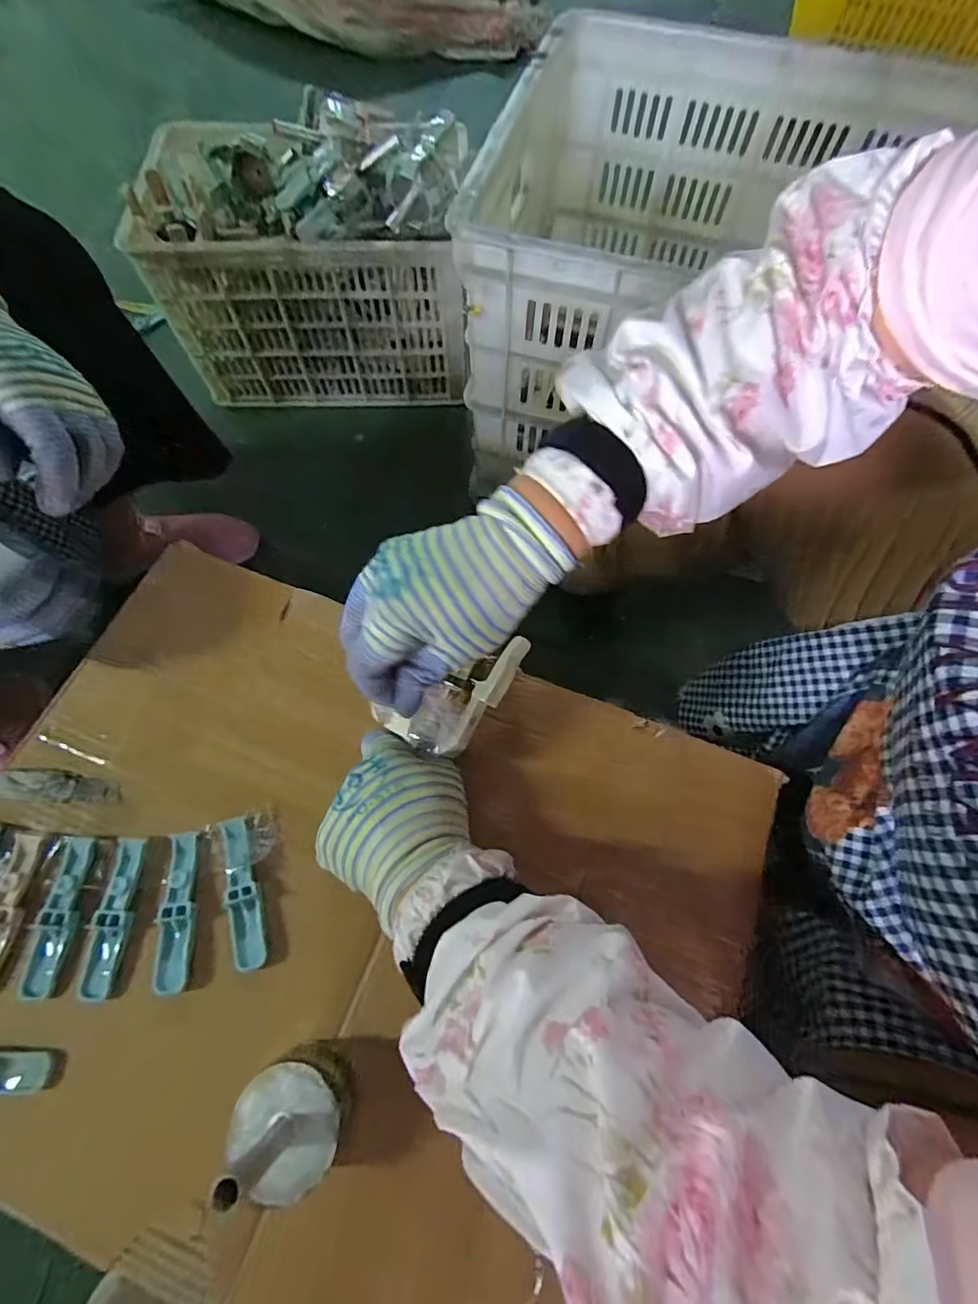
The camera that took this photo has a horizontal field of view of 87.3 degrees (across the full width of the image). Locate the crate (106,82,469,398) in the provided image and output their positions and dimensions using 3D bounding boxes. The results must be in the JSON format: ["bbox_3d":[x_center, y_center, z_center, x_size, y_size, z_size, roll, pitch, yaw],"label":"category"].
[{"bbox_3d":[-0.294,-0.655,0.861,0.459,0.326,0.271,0,68,-1],"label":"crate"}]

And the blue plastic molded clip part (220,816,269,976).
[{"bbox_3d":[-0.177,0.170,0.366,0.022,0.009,0.102,-15,69,-7],"label":"blue plastic molded clip part"}]

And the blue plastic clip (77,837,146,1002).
[{"bbox_3d":[-0.263,0.185,0.358,0.024,0.008,0.101,2,68,0],"label":"blue plastic clip"}]

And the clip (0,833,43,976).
[{"bbox_3d":[-0.337,0.180,0.356,0.027,0.007,0.097,4,68,1],"label":"clip"}]

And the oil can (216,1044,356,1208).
[{"bbox_3d":[-0.113,0.268,0.292,0.057,0.074,0.058,0,68,-1],"label":"oil can"}]

